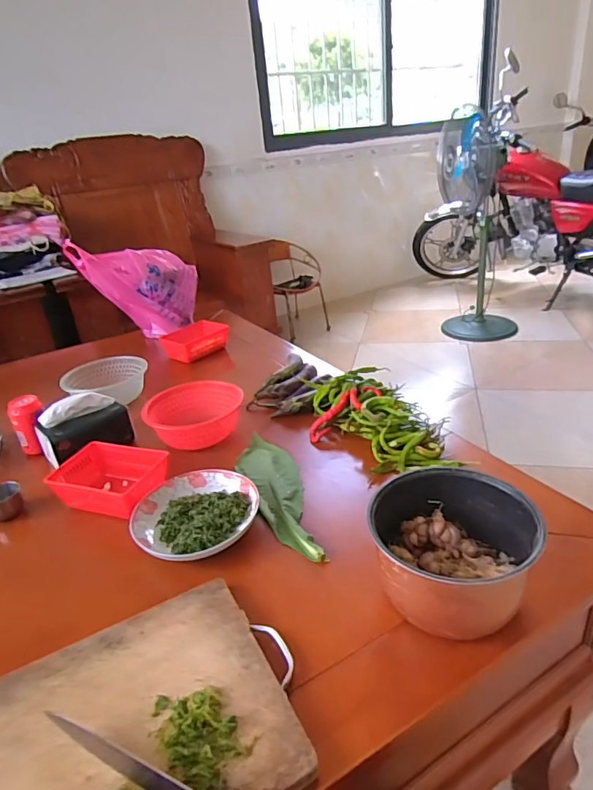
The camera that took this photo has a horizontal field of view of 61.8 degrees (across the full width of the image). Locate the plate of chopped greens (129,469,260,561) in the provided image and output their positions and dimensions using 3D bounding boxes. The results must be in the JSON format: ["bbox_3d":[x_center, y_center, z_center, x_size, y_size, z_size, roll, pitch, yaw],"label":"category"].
[{"bbox_3d":[-0.136,0.161,0.682,0.154,0.030,0.149,-4,27,2],"label":"plate of chopped greens"}]

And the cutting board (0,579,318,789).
[{"bbox_3d":[-0.169,0.297,0.420,0.323,0.018,0.222,-17,30,-24],"label":"cutting board"}]

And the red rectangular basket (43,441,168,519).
[{"bbox_3d":[-0.275,0.130,0.765,0.152,0.057,0.130,4,29,20],"label":"red rectangular basket"}]

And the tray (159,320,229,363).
[{"bbox_3d":[-0.258,-0.133,1.257,0.086,0.056,0.163,18,36,39],"label":"tray"}]

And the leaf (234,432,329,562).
[{"bbox_3d":[-0.022,0.141,0.734,0.082,0.014,0.284,-14,29,-18],"label":"leaf"}]

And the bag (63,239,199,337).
[{"bbox_3d":[-0.430,-0.288,1.361,0.300,0.226,0.132,-8,27,-3],"label":"bag"}]

